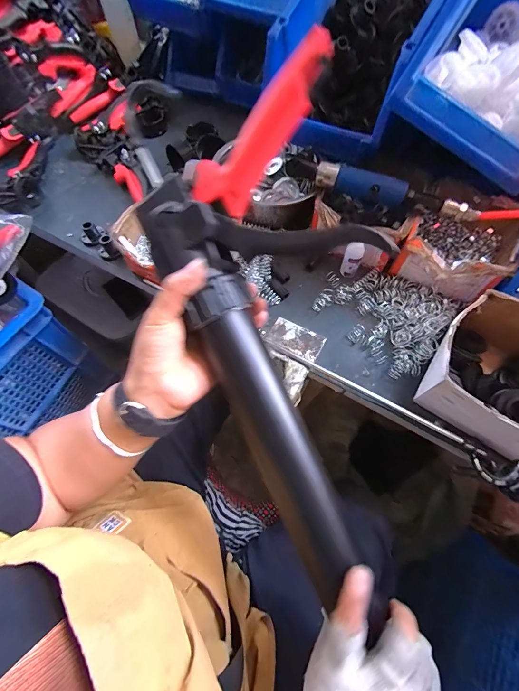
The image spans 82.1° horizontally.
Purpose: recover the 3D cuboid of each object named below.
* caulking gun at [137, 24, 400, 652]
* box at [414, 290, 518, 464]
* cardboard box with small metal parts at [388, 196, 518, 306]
[{"bbox_3d":[0.028,0.025,0.253,0.162,0.073,0.427,-16,98,-8],"label":"caulking gun"},{"bbox_3d":[0.279,0.032,0.348,0.141,0.076,0.151,29,67,14],"label":"box"},{"bbox_3d":[0.291,-0.154,0.441,0.138,0.070,0.164,28,66,14],"label":"cardboard box with small metal parts"}]

